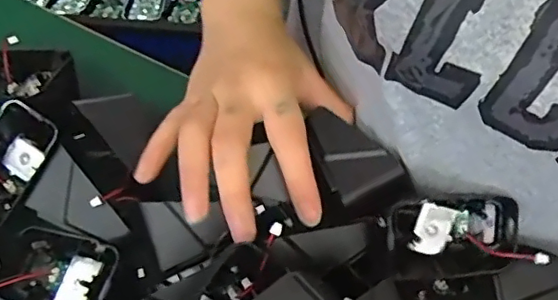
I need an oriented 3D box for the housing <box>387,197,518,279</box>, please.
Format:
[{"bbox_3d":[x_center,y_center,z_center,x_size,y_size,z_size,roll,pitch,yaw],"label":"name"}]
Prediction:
[{"bbox_3d":[0.095,0.044,0.304,0.066,0.020,0.041,-1,67,-1],"label":"housing"}]

